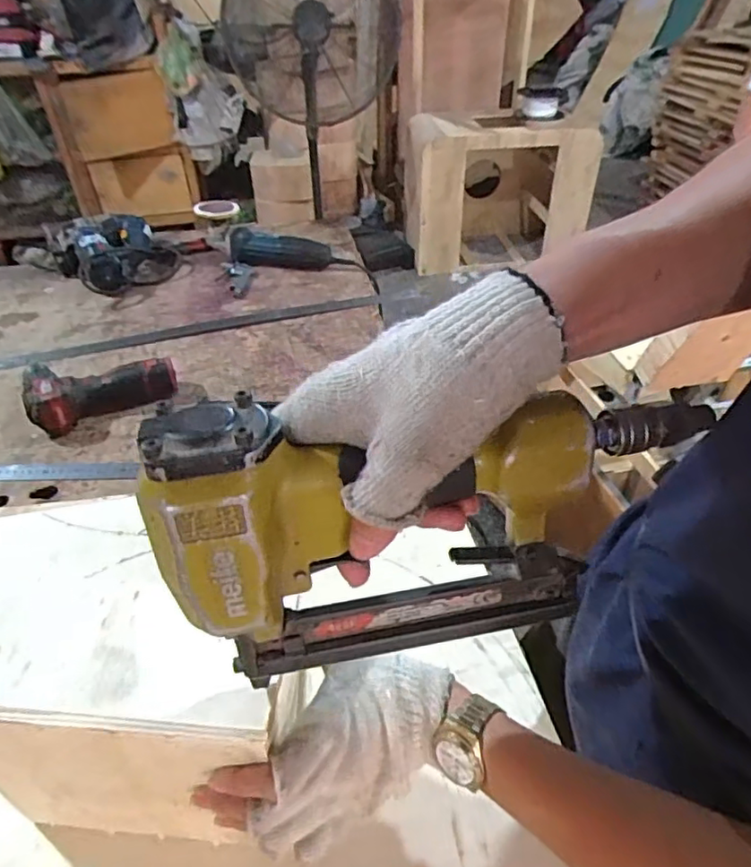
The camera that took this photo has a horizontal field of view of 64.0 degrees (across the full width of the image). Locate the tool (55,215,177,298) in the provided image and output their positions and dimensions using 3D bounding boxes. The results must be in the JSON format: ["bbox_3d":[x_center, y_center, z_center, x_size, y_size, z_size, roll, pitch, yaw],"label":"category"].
[{"bbox_3d":[-0.503,-0.359,1.201,0.187,0.085,0.199,-1,39,1],"label":"tool"}]

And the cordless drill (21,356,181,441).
[{"bbox_3d":[-0.415,-0.083,0.889,0.193,0.052,0.152,-25,45,-26],"label":"cordless drill"}]

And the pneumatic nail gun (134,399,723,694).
[{"bbox_3d":[0.029,0.043,0.309,0.256,0.146,0.055,-9,39,-8],"label":"pneumatic nail gun"}]

